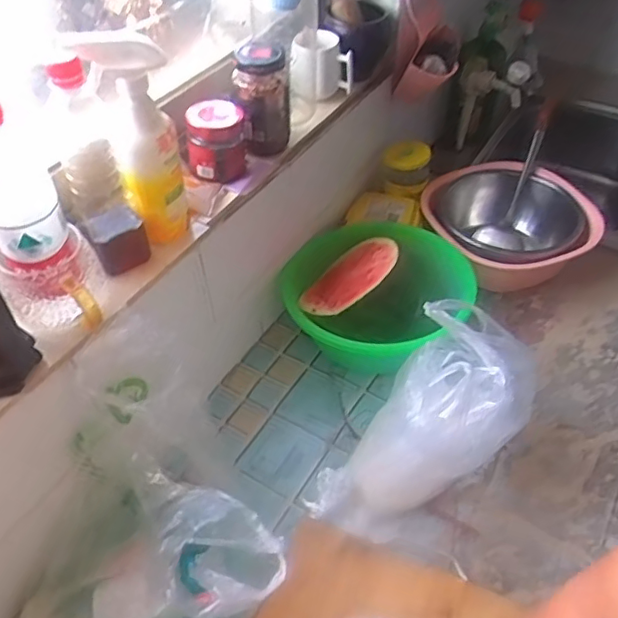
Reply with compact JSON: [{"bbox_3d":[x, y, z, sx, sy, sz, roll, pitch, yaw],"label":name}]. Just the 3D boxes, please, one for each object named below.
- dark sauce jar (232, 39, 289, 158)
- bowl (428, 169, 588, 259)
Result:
[{"bbox_3d":[-0.060,-0.274,0.769,0.061,0.124,0.070,-1,47,1],"label":"dark sauce jar"},{"bbox_3d":[0.335,-0.139,1.034,0.234,0.099,0.231,-1,47,1],"label":"bowl"}]

